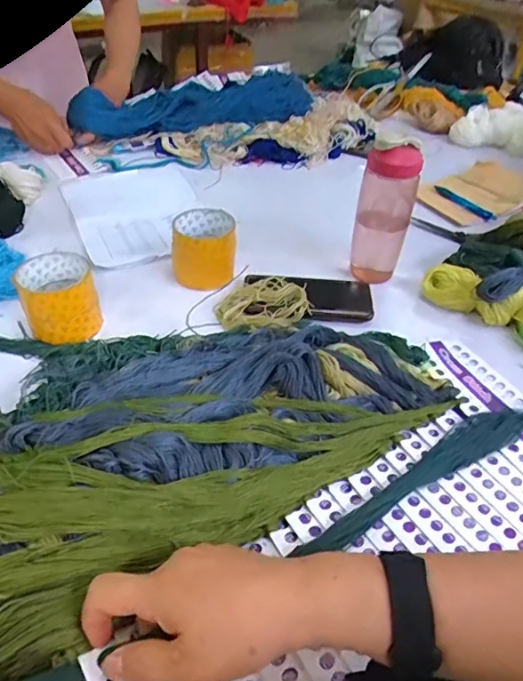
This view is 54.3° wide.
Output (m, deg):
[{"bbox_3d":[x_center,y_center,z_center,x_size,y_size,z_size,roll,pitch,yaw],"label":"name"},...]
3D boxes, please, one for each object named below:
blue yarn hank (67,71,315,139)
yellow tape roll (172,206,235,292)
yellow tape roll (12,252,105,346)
[{"bbox_3d":[-0.139,-0.489,1.050,0.476,0.081,0.147,-5,43,-8],"label":"blue yarn hank"},{"bbox_3d":[-0.077,-0.127,0.692,0.081,0.073,0.074,2,41,-1],"label":"yellow tape roll"},{"bbox_3d":[-0.232,-0.050,0.594,0.081,0.069,0.084,-13,43,-18],"label":"yellow tape roll"}]

